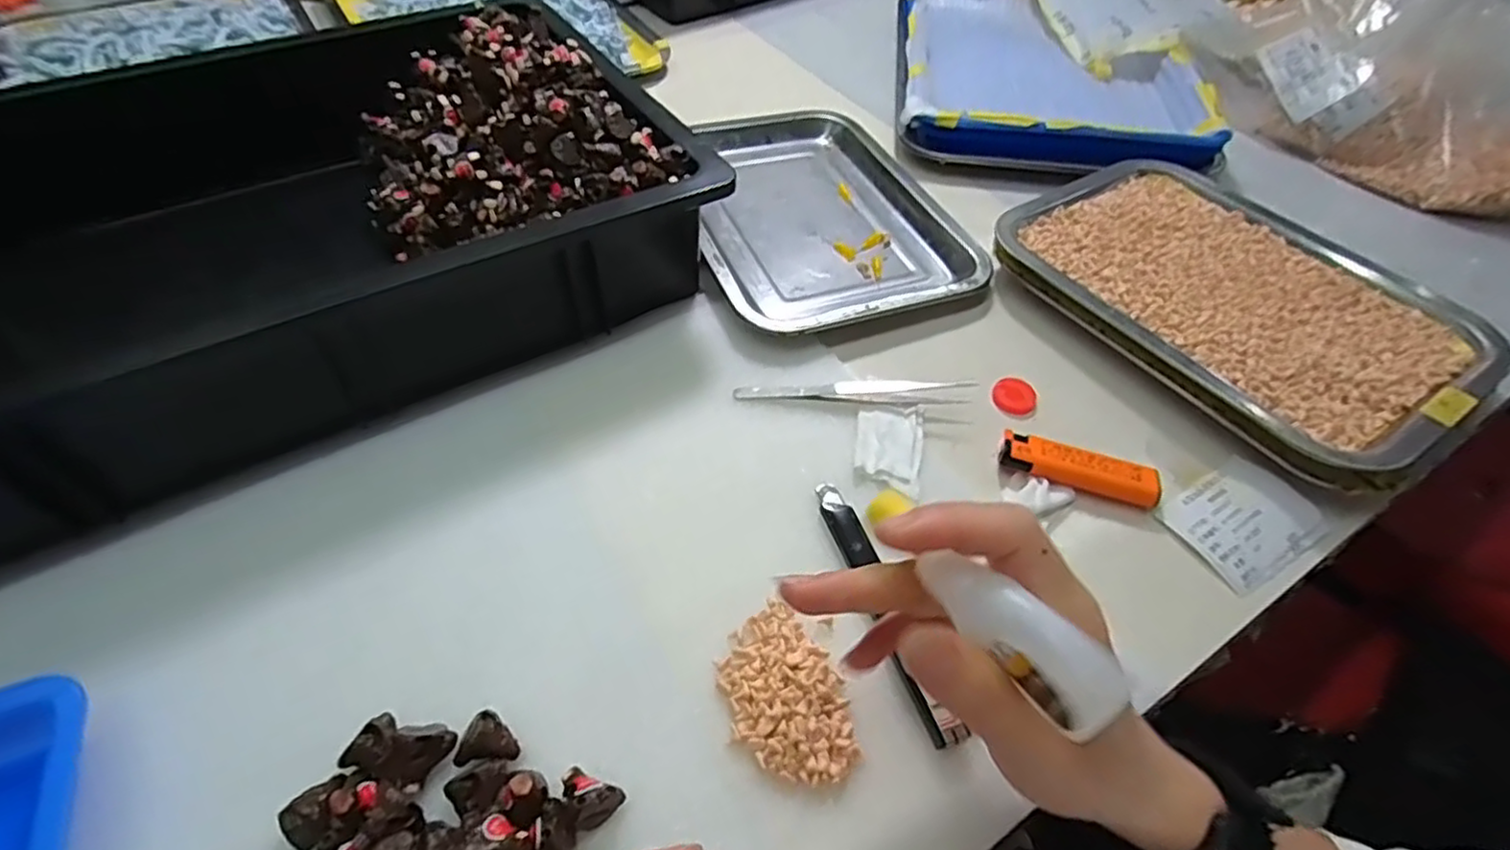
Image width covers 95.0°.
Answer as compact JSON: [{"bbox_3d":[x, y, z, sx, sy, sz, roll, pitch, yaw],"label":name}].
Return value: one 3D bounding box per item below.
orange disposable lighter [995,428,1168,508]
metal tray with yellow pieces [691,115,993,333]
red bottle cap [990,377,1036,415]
[{"bbox_3d":[0.174,0.023,0.371,0.080,0.012,0.021,18,57,7],"label":"orange disposable lighter"},{"bbox_3d":[0.040,-0.162,0.511,0.182,0.030,0.247,-17,54,-14],"label":"metal tray with yellow pieces"},{"bbox_3d":[0.156,-0.017,0.415,0.024,0.006,0.025,1,52,-1],"label":"red bottle cap"}]

